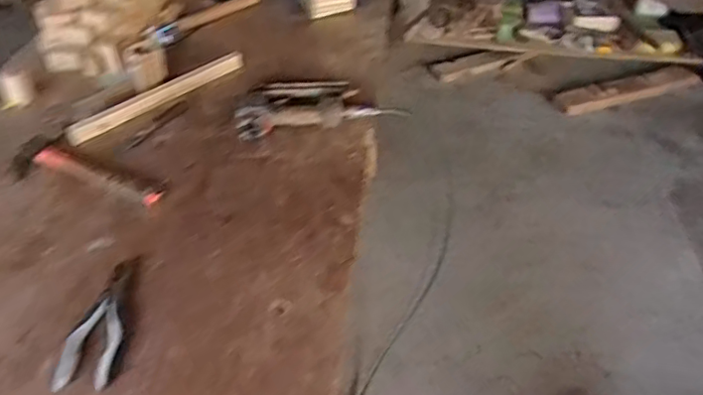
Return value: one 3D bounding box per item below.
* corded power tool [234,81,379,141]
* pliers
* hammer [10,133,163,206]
[{"bbox_3d":[-0.094,-0.174,1.121,0.256,0.059,0.135,-10,45,-12],"label":"corded power tool"},{"bbox_3d":[-0.339,0.161,0.790,0.075,0.014,0.198,-1,44,-4],"label":"pliers"},{"bbox_3d":[-0.439,-0.044,0.990,0.271,0.027,0.100,17,46,15],"label":"hammer"}]

